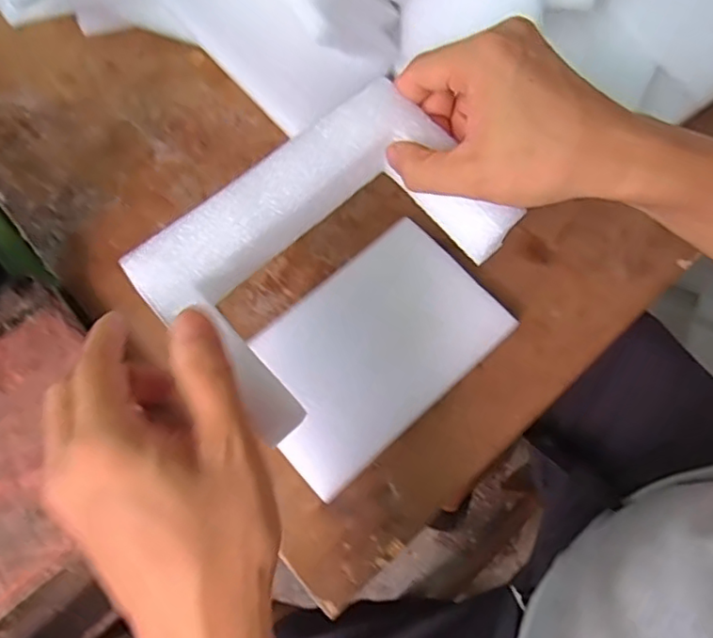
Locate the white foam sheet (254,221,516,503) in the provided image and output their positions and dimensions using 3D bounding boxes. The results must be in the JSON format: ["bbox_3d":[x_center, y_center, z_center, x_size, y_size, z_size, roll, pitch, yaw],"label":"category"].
[{"bbox_3d":[0.010,0.020,0.405,0.169,0.022,0.107,-40,76,-13],"label":"white foam sheet"}]

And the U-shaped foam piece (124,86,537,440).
[{"bbox_3d":[-0.013,-0.036,0.314,0.170,0.041,0.109,-42,77,-14],"label":"U-shaped foam piece"}]

